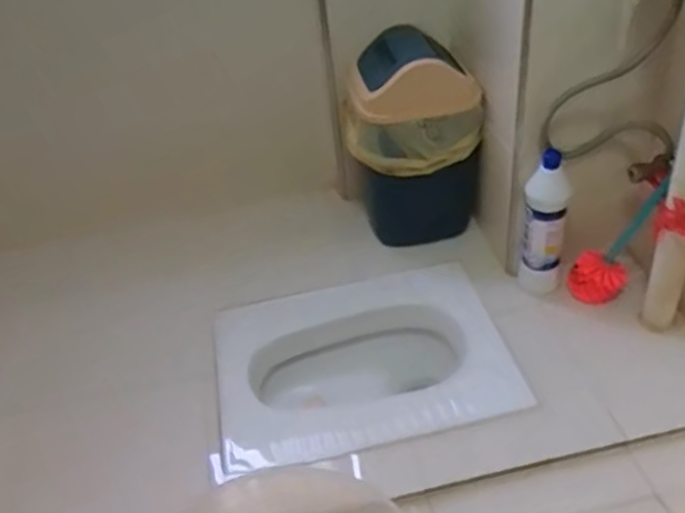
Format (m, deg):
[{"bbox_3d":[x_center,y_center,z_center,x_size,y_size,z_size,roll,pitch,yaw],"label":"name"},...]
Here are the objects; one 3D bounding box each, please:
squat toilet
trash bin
[{"bbox_3d":[0.031,0.209,1.193,0.474,0.147,0.334,-12,39,-5],"label":"squat toilet"},{"bbox_3d":[0.128,-0.223,1.287,0.209,0.351,0.209,-17,39,-11],"label":"trash bin"}]

